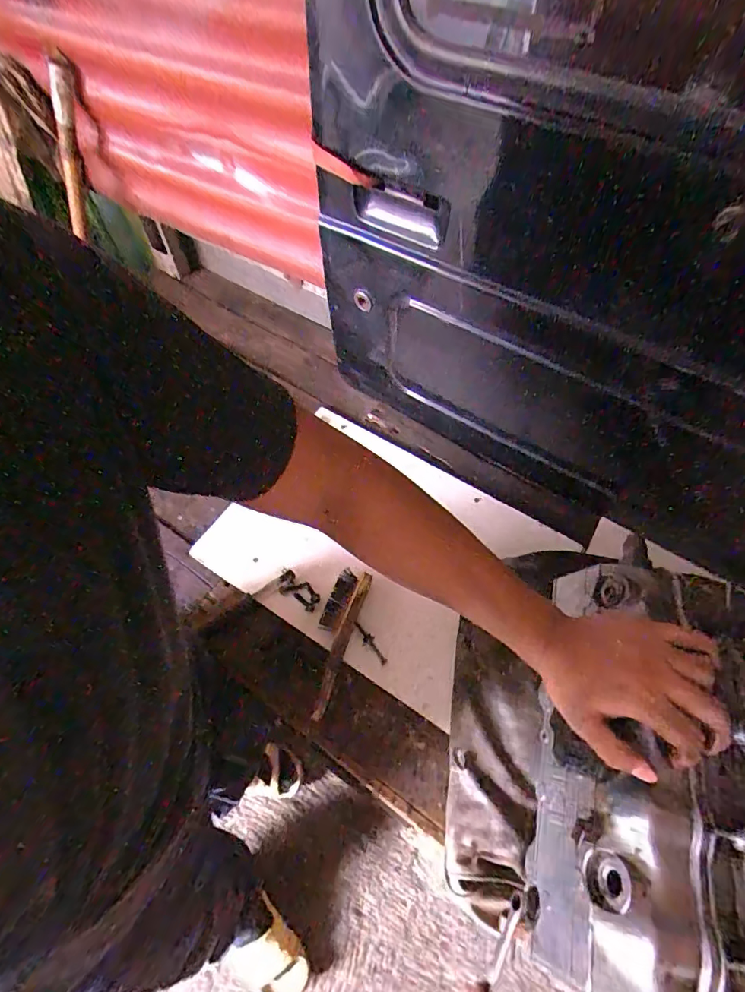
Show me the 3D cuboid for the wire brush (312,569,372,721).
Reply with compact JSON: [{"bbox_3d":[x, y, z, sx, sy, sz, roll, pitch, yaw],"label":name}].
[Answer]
[{"bbox_3d":[-0.054,0.212,0.704,0.056,0.023,0.207,13,74,5],"label":"wire brush"}]

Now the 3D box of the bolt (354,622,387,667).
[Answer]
[{"bbox_3d":[-0.004,0.218,0.708,0.019,0.009,0.072,-27,64,-17],"label":"bolt"}]

